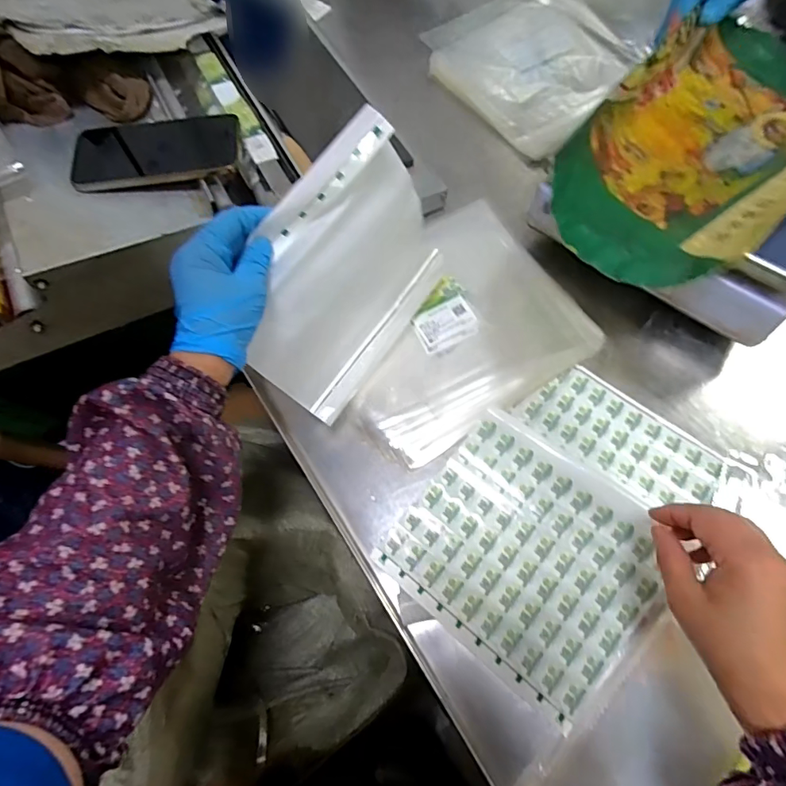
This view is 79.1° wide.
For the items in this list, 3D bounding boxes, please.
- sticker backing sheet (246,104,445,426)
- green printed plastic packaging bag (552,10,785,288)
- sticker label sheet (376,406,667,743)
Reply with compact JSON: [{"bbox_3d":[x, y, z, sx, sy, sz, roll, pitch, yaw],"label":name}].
[{"bbox_3d":[-0.044,-0.095,0.430,0.039,0.176,0.223,36,92,39],"label":"sticker backing sheet"},{"bbox_3d":[0.322,-0.254,0.456,0.360,0.080,0.197,-36,68,-11],"label":"green printed plastic packaging bag"},{"bbox_3d":[0.122,0.142,0.422,0.212,0.018,0.182,40,78,13],"label":"sticker label sheet"}]

